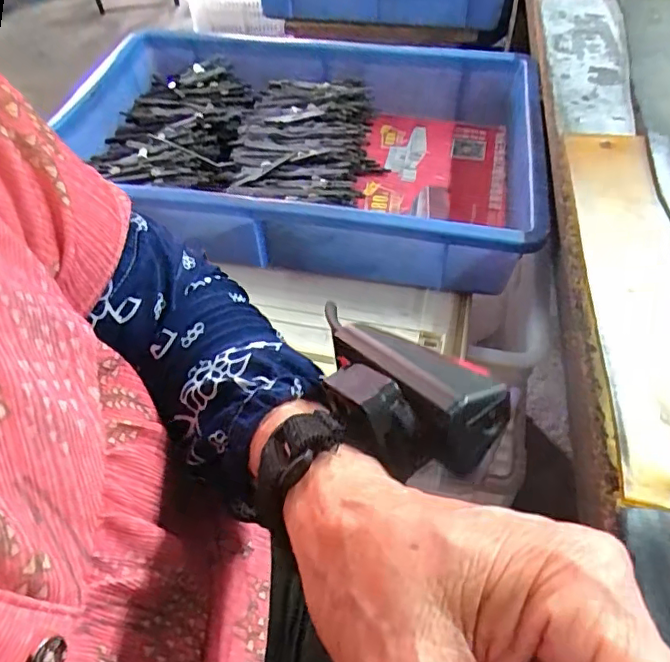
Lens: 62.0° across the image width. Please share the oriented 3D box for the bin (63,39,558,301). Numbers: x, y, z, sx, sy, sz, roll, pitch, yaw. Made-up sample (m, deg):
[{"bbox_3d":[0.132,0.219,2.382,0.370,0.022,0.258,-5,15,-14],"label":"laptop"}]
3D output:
[{"bbox_3d":[-0.032,-0.180,0.541,0.430,0.083,0.297,9,51,10],"label":"bin"}]

